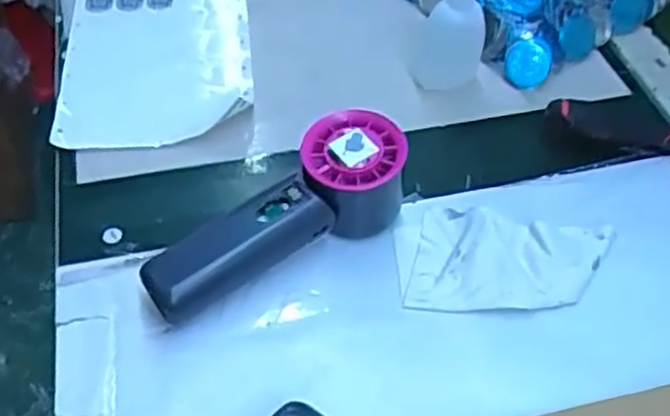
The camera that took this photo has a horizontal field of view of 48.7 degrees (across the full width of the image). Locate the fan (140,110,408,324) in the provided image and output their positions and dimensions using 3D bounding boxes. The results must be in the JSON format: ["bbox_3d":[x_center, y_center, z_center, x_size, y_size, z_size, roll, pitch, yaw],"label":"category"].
[{"bbox_3d":[-0.032,0.002,0.402,0.153,0.056,0.046,-25,55,-21],"label":"fan"}]

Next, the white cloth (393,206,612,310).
[{"bbox_3d":[0.096,0.027,0.418,0.119,0.010,0.067,0,50,-2],"label":"white cloth"}]

